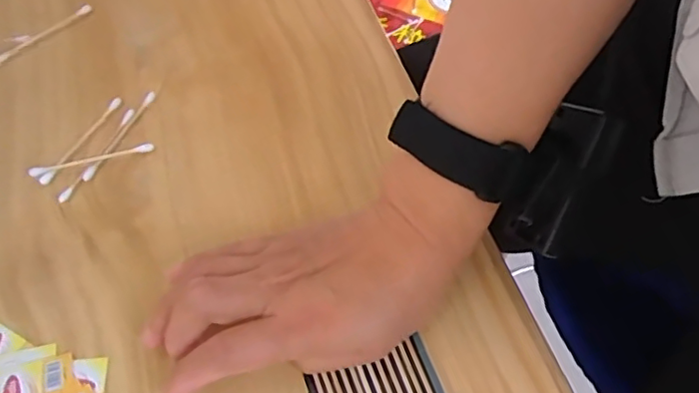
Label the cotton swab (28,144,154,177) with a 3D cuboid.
[{"bbox_3d":[-0.156,-0.022,0.357,0.073,0.005,0.006,-13,58,-7],"label":"cotton swab"}]

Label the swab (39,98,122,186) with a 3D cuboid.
[{"bbox_3d":[-0.167,-0.036,0.367,0.006,0.004,0.072,23,61,16],"label":"swab"}]

